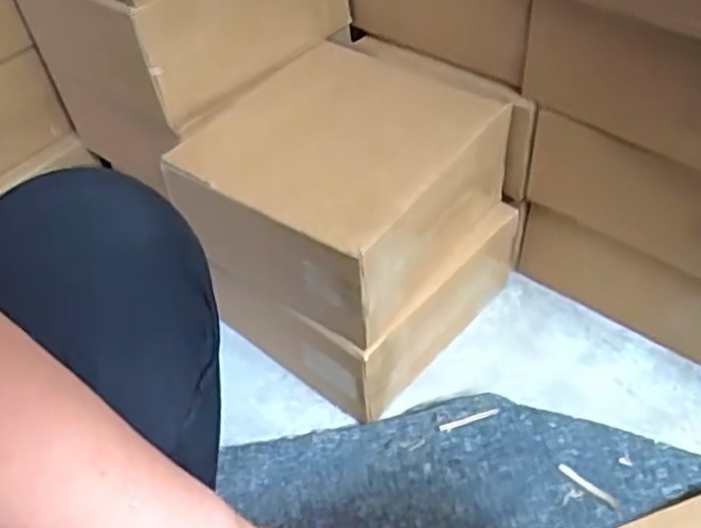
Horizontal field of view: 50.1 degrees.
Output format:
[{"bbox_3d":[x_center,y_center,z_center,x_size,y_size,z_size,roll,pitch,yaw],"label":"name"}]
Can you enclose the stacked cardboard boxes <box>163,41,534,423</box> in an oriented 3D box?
[{"bbox_3d":[0.009,-0.037,0.774,0.225,0.255,0.272,32,56,28],"label":"stacked cardboard boxes"}]

